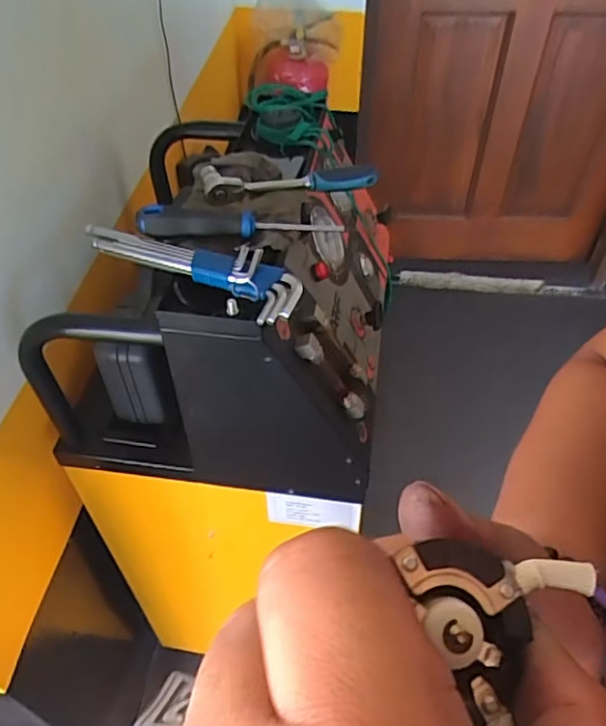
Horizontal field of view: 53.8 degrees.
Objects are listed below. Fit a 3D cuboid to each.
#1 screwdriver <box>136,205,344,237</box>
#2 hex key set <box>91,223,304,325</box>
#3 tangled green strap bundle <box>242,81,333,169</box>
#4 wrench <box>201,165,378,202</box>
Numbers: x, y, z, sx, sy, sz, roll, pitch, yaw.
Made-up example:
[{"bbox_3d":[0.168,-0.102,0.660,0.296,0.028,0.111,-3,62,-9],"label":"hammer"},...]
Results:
[{"bbox_3d":[-0.060,-0.137,0.565,0.188,0.029,0.027,-5,47,-4],"label":"screwdriver"},{"bbox_3d":[-0.100,-0.094,0.534,0.218,0.027,0.057,23,51,21],"label":"hex key set"},{"bbox_3d":[-0.014,-0.304,0.757,0.112,0.056,0.135,-2,47,-1],"label":"tangled green strap bundle"},{"bbox_3d":[-0.009,-0.189,0.629,0.187,0.039,0.043,-7,47,-6],"label":"wrench"}]

